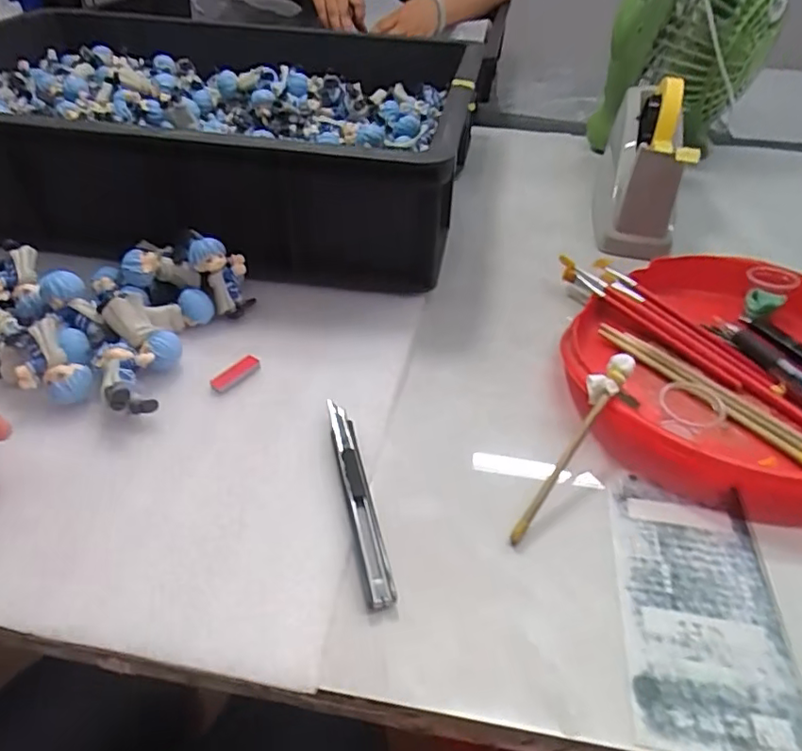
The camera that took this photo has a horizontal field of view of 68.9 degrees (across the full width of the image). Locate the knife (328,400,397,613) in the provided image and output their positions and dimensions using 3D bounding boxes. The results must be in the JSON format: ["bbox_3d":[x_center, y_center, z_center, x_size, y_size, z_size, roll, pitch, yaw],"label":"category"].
[{"bbox_3d":[-0.025,0.065,0.338,0.015,0.010,0.138,-8,42,-12],"label":"knife"}]

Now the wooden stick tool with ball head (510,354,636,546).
[{"bbox_3d":[0.102,0.041,0.353,0.019,0.011,0.140,27,67,28],"label":"wooden stick tool with ball head"}]

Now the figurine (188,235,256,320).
[{"bbox_3d":[-0.137,-0.076,0.451,0.029,0.064,0.028,-23,12,5],"label":"figurine"}]

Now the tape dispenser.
[{"bbox_3d":[0.251,-0.224,0.596,0.060,0.124,0.178,11,41,10],"label":"tape dispenser"}]

